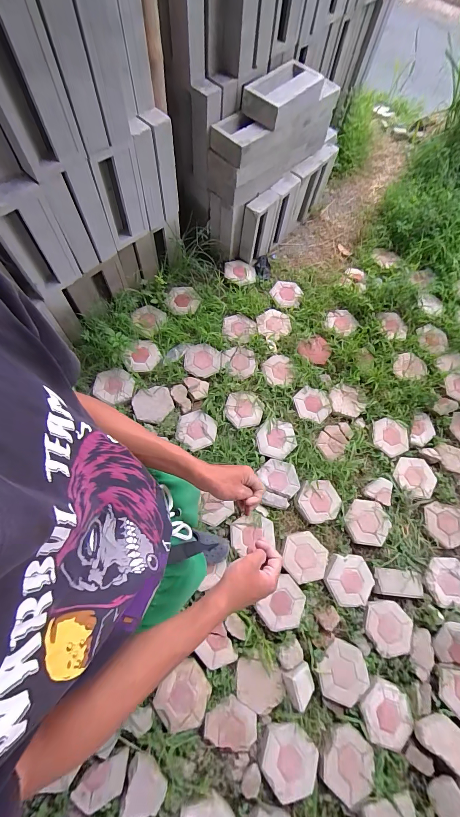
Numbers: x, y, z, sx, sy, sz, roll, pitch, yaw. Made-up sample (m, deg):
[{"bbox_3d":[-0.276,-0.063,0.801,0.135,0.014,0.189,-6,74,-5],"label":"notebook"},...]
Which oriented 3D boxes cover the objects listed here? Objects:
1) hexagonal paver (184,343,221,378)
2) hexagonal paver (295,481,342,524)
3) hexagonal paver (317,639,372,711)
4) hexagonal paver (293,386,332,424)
[{"bbox_3d":[-0.149,-0.264,1.668,0.195,0.035,0.174,26,71,7],"label":"hexagonal paver"},{"bbox_3d":[0.421,0.441,1.448,0.209,0.030,0.187,0,70,-2],"label":"hexagonal paver"},{"bbox_3d":[0.460,1.071,1.229,0.189,0.045,0.212,37,73,11],"label":"hexagonal paver"},{"bbox_3d":[0.438,-0.020,1.611,0.207,0.030,0.184,13,70,3],"label":"hexagonal paver"}]

